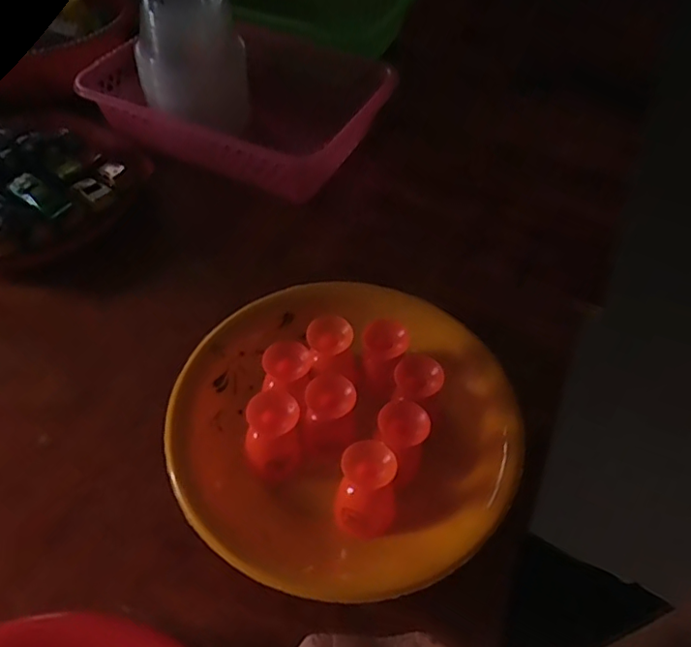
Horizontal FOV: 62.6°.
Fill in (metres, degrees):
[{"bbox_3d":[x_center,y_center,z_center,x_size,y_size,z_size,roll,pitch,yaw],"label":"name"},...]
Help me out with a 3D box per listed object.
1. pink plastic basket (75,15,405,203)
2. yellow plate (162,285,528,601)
[{"bbox_3d":[-0.112,-0.242,0.650,0.282,0.090,0.220,25,54,16],"label":"pink plastic basket"},{"bbox_3d":[0.001,0.075,0.415,0.237,0.044,0.233,1,51,-2],"label":"yellow plate"}]

